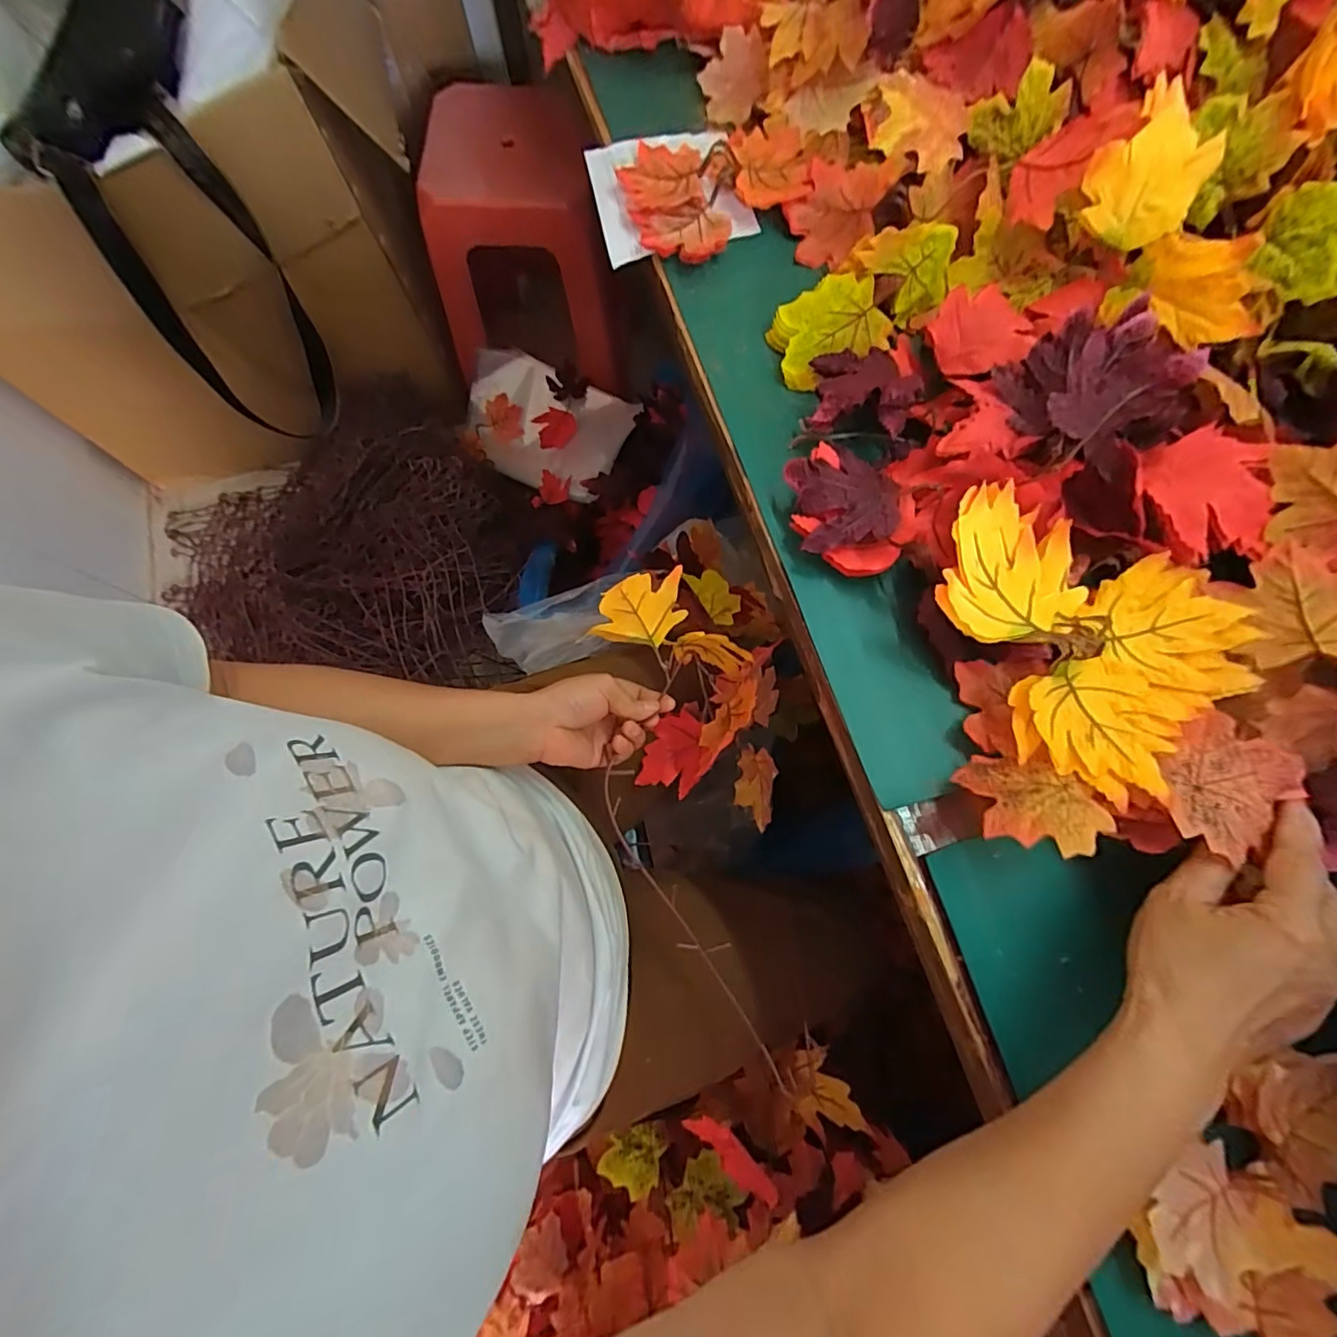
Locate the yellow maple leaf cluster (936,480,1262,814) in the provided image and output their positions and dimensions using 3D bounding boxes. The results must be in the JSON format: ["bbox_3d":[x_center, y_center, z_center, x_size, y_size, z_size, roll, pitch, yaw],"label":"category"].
[{"bbox_3d":[0.255,-0.033,0.361,0.154,0.025,0.186,-40,78,-11],"label":"yellow maple leaf cluster"}]

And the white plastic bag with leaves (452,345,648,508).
[{"bbox_3d":[-0.238,-0.473,1.122,0.376,0.143,0.255,40,77,10],"label":"white plastic bag with leaves"}]

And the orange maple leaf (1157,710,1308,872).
[{"bbox_3d":[0.314,0.066,0.321,0.054,0.016,0.079,42,78,11],"label":"orange maple leaf"}]

